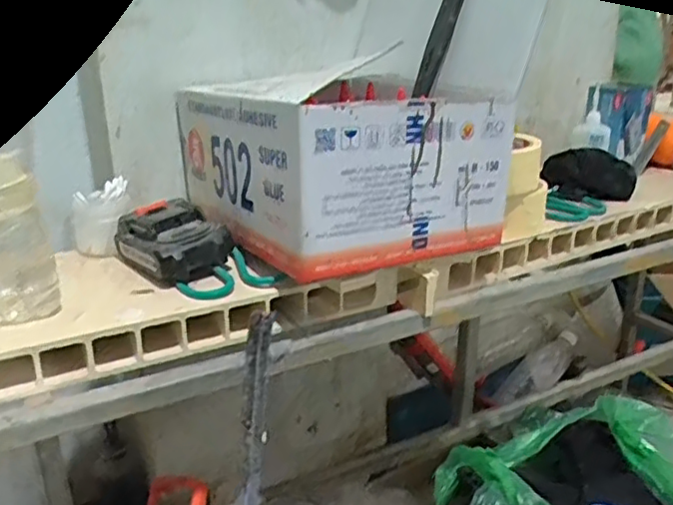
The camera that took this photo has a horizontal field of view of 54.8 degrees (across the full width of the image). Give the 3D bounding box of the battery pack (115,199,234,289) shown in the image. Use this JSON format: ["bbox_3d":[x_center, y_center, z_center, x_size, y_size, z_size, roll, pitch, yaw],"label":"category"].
[{"bbox_3d":[-0.156,-0.011,0.615,0.072,0.054,0.106,-17,25,-37],"label":"battery pack"}]

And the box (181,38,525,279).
[{"bbox_3d":[-0.005,-0.103,0.663,0.222,0.147,0.286,-13,23,-30],"label":"box"}]

